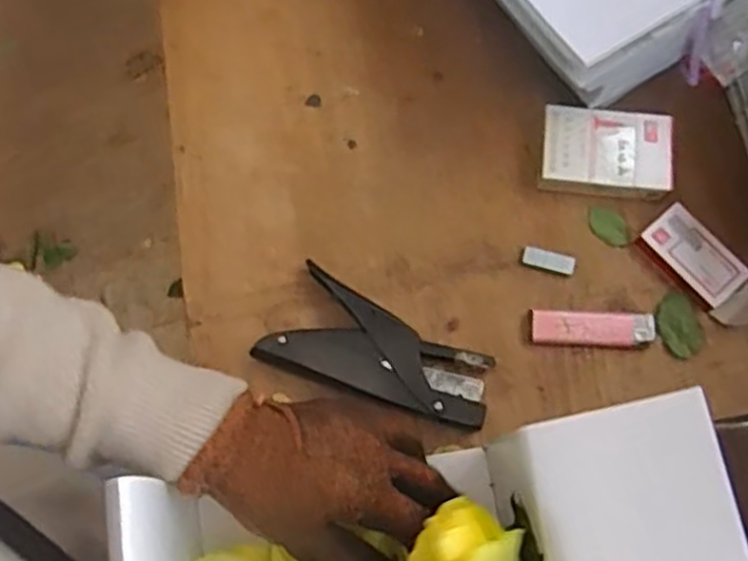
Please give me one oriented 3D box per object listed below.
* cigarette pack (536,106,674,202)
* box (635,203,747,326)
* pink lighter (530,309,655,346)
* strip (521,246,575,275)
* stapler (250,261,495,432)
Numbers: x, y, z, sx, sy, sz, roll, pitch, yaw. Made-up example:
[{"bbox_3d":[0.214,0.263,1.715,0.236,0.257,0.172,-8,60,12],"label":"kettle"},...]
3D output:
[{"bbox_3d":[0.160,-0.089,0.520,0.087,0.023,0.053,7,76,4],"label":"cigarette pack"},{"bbox_3d":[0.222,-0.008,0.503,0.035,0.014,0.088,-40,78,-8],"label":"box"},{"bbox_3d":[0.145,0.032,0.499,0.080,0.009,0.023,2,75,2],"label":"pink lighter"},{"bbox_3d":[0.119,-0.013,0.514,0.035,0.005,0.013,14,76,5],"label":"strip"},{"bbox_3d":[0.005,0.047,0.490,0.145,0.026,0.067,23,77,7],"label":"stapler"}]

